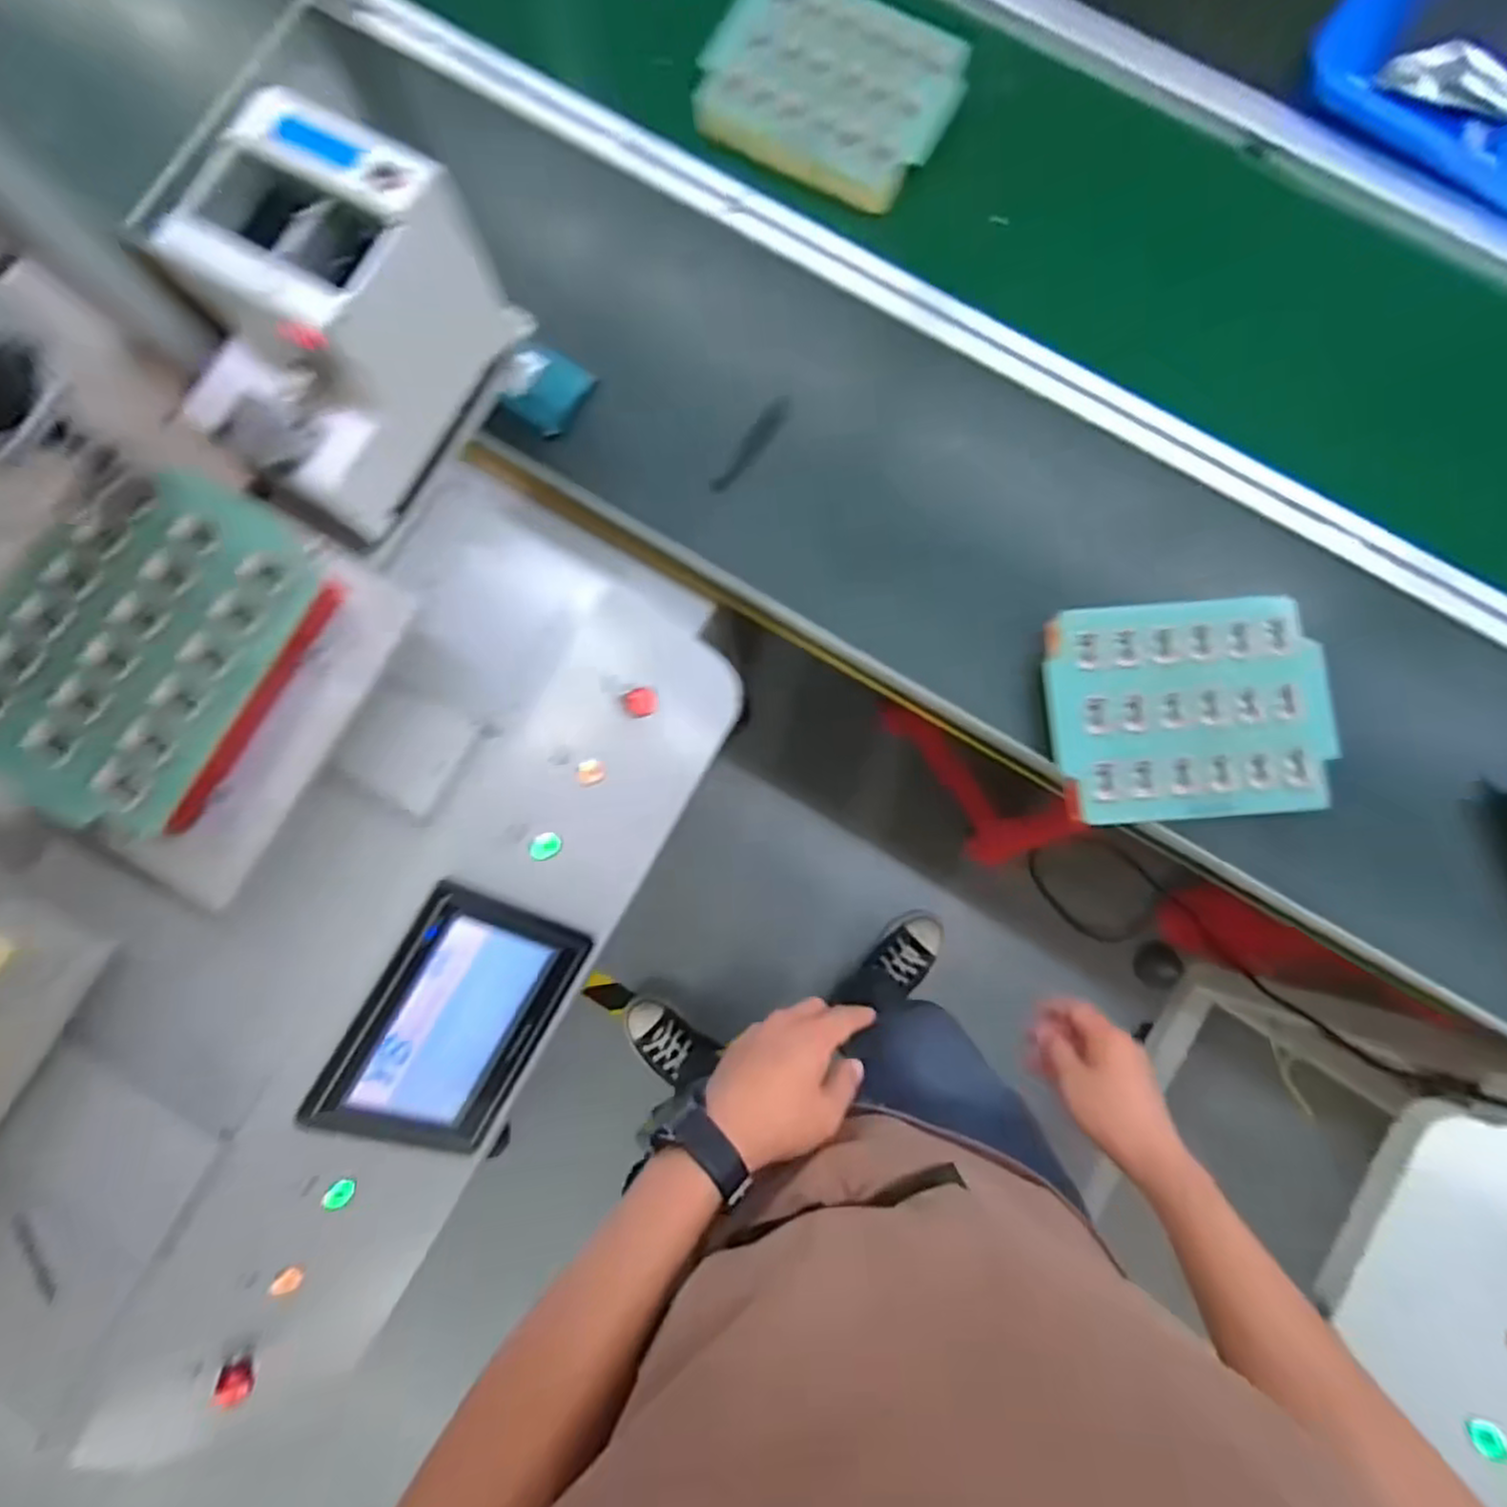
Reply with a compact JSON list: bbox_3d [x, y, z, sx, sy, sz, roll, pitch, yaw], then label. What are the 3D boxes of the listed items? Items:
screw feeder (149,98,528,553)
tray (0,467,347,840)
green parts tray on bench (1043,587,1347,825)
[{"bbox_3d":[-0.290,-0.291,0.499,0.134,0.143,0.213,29,83,3],"label":"screw feeder"},{"bbox_3d":[-0.398,-0.069,0.467,0.173,0.026,0.224,27,83,3],"label":"tray"},{"bbox_3d":[0.360,-0.038,0.594,0.221,0.023,0.178,-5,83,2],"label":"green parts tray on bench"}]

